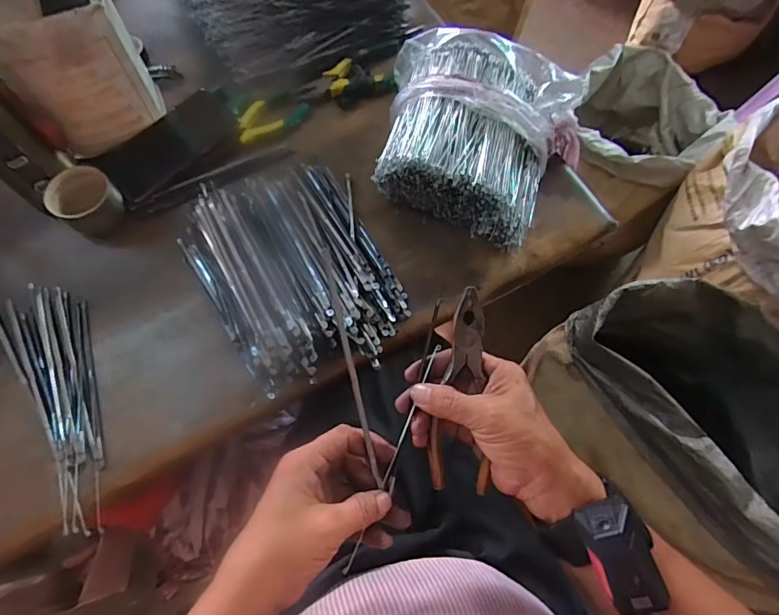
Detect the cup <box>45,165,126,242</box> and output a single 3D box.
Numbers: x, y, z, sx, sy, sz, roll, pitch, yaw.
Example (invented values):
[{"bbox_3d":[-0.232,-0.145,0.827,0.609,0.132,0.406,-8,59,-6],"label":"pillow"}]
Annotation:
[{"bbox_3d":[-0.321,-0.113,0.485,0.057,0.050,0.058,1,68,-2],"label":"cup"}]

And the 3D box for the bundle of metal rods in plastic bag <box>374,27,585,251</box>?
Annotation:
[{"bbox_3d":[0.088,-0.196,0.508,0.232,0.088,0.206,24,69,8],"label":"bundle of metal rods in plastic bag"}]

